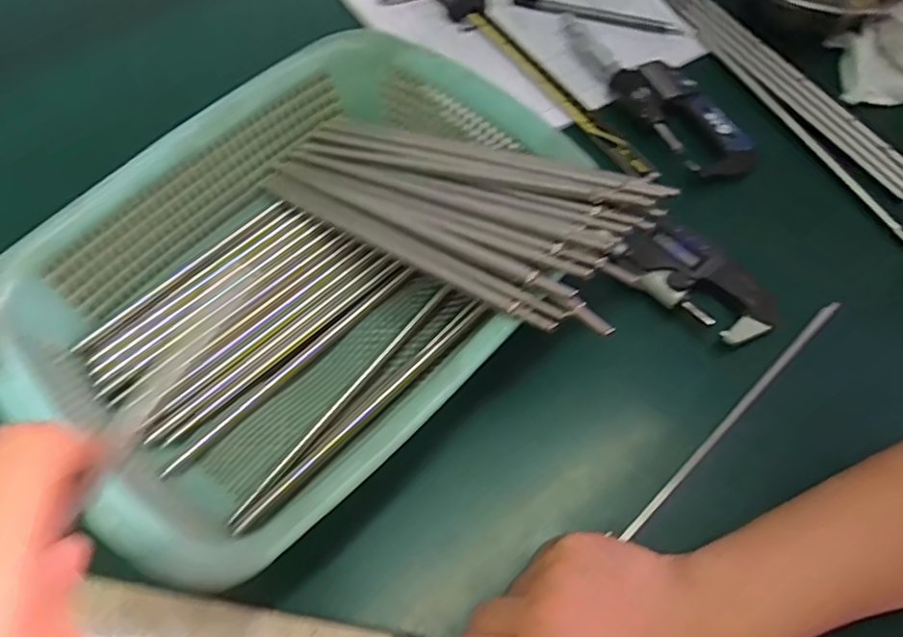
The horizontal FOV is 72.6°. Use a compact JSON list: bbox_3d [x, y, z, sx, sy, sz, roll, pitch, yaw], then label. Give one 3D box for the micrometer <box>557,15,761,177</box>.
[{"bbox_3d":[0.149,-0.173,0.463,0.051,0.018,0.192,-32,67,-16],"label":"micrometer"}]

